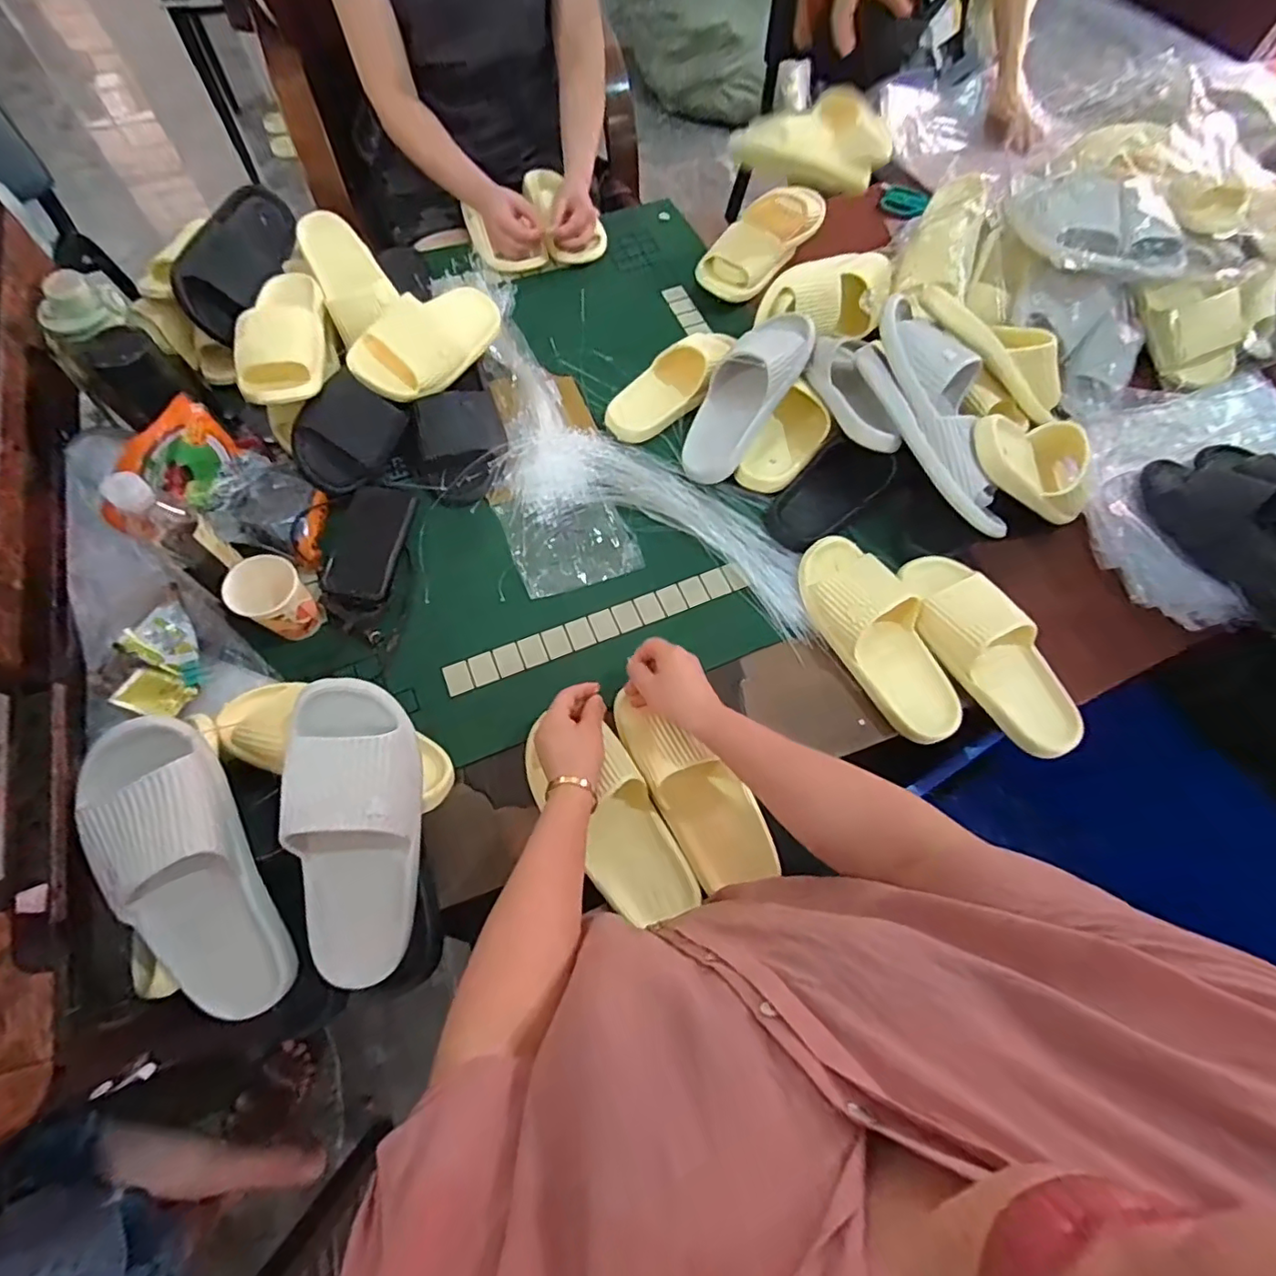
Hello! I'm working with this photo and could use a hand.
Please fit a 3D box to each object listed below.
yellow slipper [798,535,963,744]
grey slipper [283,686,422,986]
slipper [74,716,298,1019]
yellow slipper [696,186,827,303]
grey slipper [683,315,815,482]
[{"bbox_3d":[0.286,-0.008,0.686,0.109,0.064,0.259,-29,71,-14],"label":"yellow slipper"},{"bbox_3d":[-0.248,0.173,0.521,0.106,0.074,0.268,-4,91,-19],"label":"grey slipper"},{"bbox_3d":[-0.388,0.203,0.495,0.099,0.061,0.270,-22,97,-12],"label":"slipper"},{"bbox_3d":[0.206,-0.669,0.965,0.108,0.104,0.245,35,69,11],"label":"yellow slipper"},{"bbox_3d":[0.142,-0.323,0.774,0.092,0.071,0.253,34,99,11],"label":"grey slipper"}]

